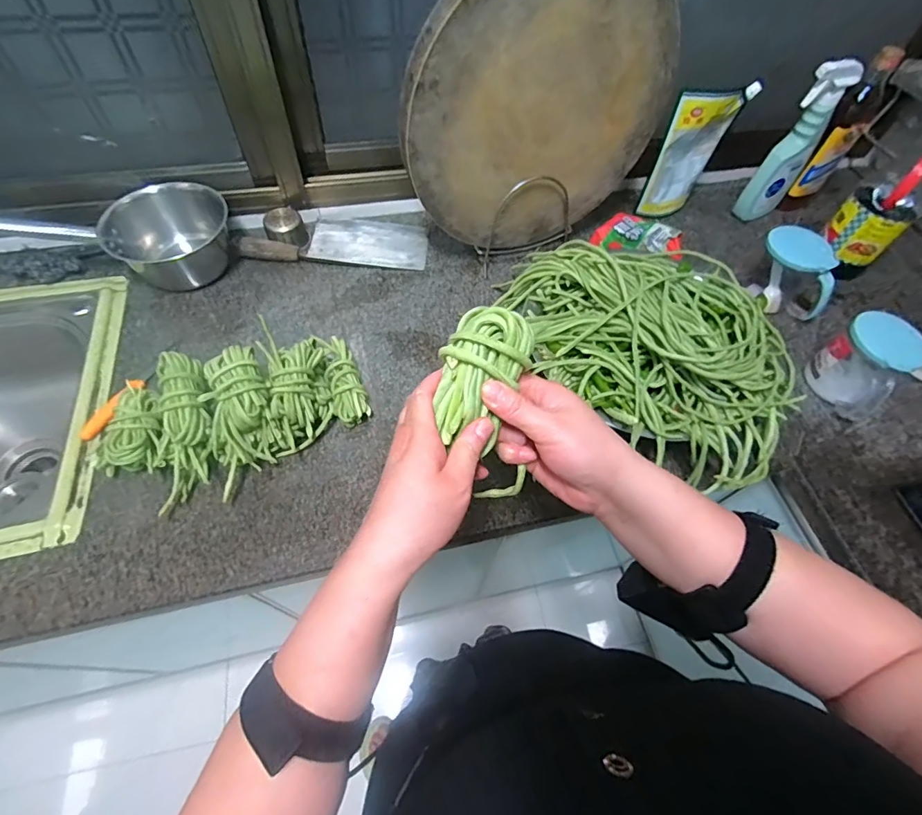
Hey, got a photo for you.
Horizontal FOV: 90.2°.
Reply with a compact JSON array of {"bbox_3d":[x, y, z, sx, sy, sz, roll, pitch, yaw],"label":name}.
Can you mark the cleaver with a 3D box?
[{"bbox_3d":[-0.209,-0.293,0.780,0.297,0.034,0.120,0,59,-4],"label":"cleaver"}]

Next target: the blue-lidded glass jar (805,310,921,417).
[{"bbox_3d":[0.561,-0.060,0.643,0.101,0.108,0.098,2,59,-3],"label":"blue-lidded glass jar"}]

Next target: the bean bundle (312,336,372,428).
[{"bbox_3d":[-0.159,-0.037,0.623,0.044,0.041,0.132,-17,61,-13],"label":"bean bundle"}]

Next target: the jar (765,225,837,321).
[{"bbox_3d":[0.530,-0.216,0.737,0.123,0.104,0.095,22,60,10],"label":"jar"}]

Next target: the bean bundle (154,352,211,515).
[{"bbox_3d":[-0.326,0.027,0.540,0.069,0.064,0.182,0,94,-4],"label":"bean bundle"}]

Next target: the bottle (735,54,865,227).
[{"bbox_3d":[0.572,-0.456,0.792,0.085,0.251,0.054,-9,56,-9],"label":"bottle"}]

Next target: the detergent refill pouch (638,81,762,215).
[{"bbox_3d":[0.402,-0.443,0.805,0.145,0.200,0.043,-27,64,-19],"label":"detergent refill pouch"}]

